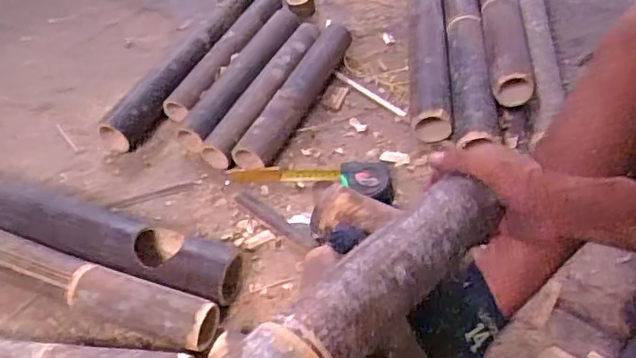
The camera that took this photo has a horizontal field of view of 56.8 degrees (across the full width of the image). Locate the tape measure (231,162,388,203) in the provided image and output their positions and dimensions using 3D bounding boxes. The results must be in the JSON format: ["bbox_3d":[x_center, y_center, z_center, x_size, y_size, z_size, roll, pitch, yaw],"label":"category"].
[{"bbox_3d":[-0.015,0.009,0.920,0.268,0.038,0.085,-2,50,18],"label":"tape measure"}]

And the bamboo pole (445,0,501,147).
[{"bbox_3d":[0.308,-0.618,1.377,0.072,0.064,1.473,1,49,5],"label":"bamboo pole"}]

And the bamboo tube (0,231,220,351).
[{"bbox_3d":[-0.384,0.126,0.805,0.532,0.074,0.073,14,52,15],"label":"bamboo tube"}]

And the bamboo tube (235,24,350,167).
[{"bbox_3d":[-0.027,-0.171,1.080,0.064,0.059,0.413,18,53,19],"label":"bamboo tube"}]

